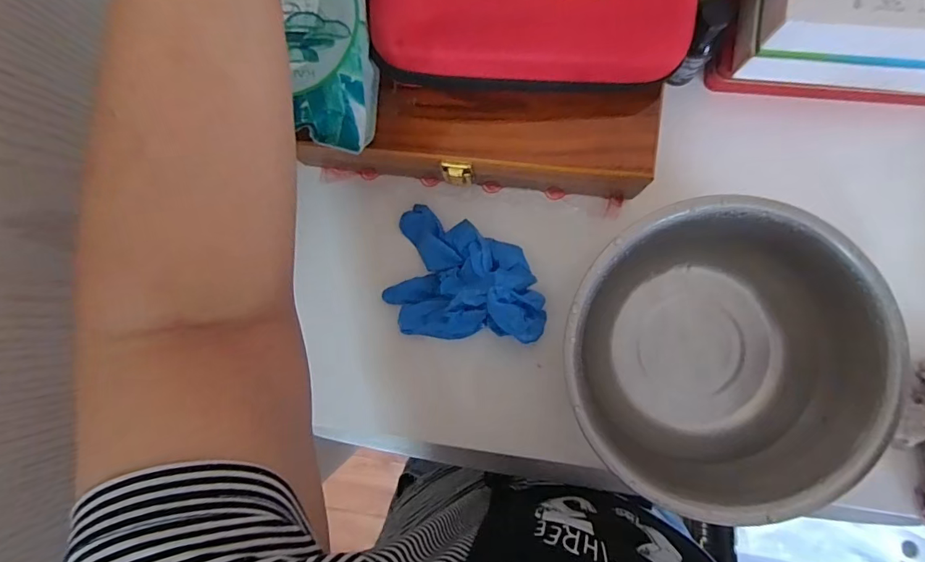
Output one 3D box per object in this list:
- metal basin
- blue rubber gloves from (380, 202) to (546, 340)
[{"bbox_3d":[0.176,0.052,0.336,0.198,0.072,0.201,0,86,5],"label":"metal basin"},{"bbox_3d":[0.006,0.005,0.369,0.132,0.039,0.099,18,87,6],"label":"blue rubber gloves"}]

